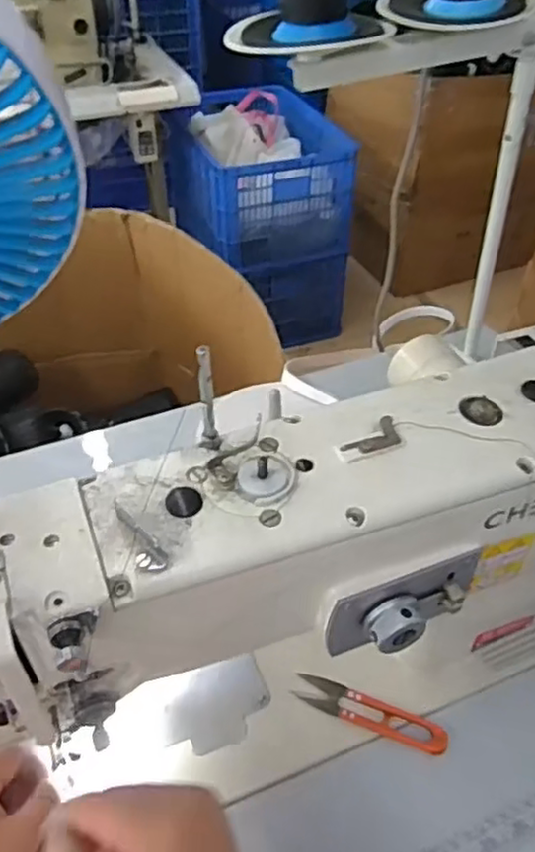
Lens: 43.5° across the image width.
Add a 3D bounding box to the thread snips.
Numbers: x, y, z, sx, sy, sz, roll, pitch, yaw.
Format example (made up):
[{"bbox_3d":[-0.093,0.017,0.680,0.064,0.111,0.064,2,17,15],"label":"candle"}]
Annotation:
[{"bbox_3d":[0.078,0.219,0.513,0.117,0.007,0.023,16,46,16],"label":"thread snips"}]

